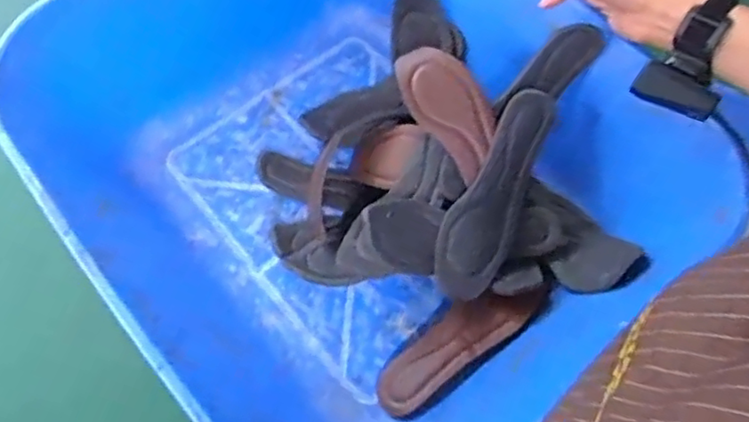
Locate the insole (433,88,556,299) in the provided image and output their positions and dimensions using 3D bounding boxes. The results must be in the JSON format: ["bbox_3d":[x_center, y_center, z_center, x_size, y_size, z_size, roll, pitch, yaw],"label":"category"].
[{"bbox_3d":[0.119,-0.017,0.613,0.066,0.020,0.210,24,88,6],"label":"insole"}]

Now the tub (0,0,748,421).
[{"bbox_3d":[-0.021,-0.064,0.622,0.504,0.193,0.541,-41,77,-15],"label":"tub"}]

